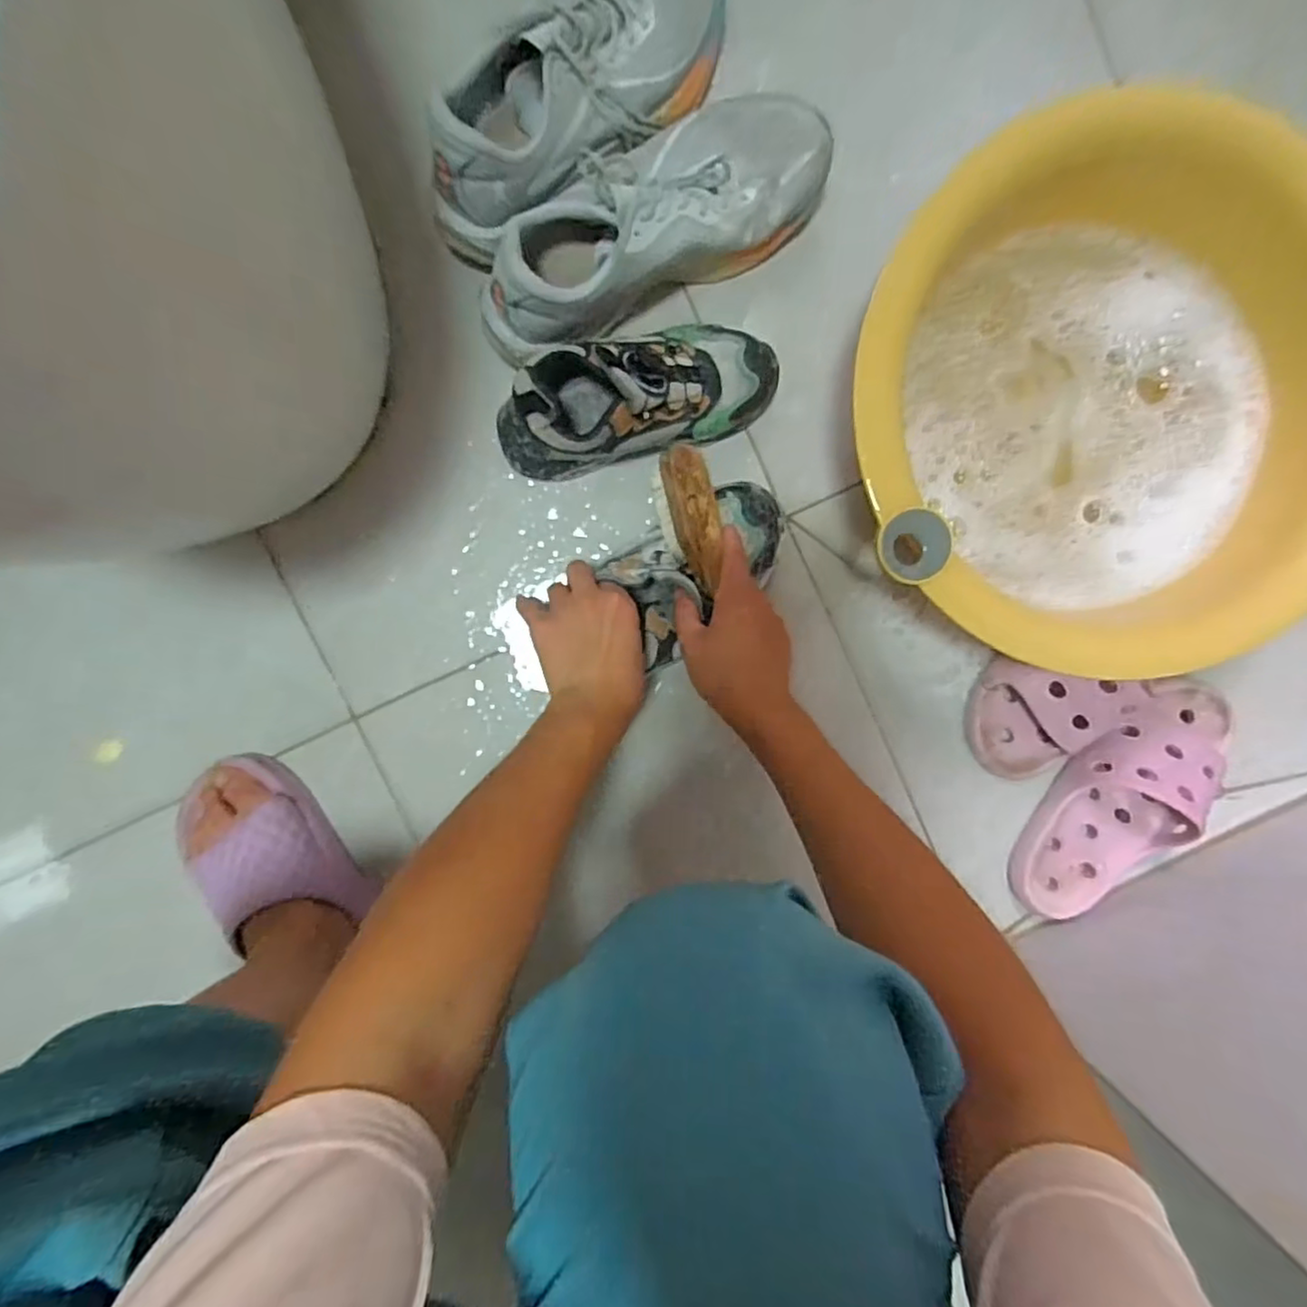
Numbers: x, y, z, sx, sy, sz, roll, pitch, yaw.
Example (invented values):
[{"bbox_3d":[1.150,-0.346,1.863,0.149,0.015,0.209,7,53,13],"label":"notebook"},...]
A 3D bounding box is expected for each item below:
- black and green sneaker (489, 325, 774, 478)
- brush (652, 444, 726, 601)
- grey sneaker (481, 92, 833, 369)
[{"bbox_3d":[-0.013,-0.200,0.509,0.225,0.108,0.089,-11,92,-2],"label":"black and green sneaker"},{"bbox_3d":[0.027,-0.097,0.486,0.045,0.035,0.105,-11,86,-2],"label":"brush"},{"bbox_3d":[-0.005,-0.324,0.500,0.284,0.117,0.105,-29,95,-1],"label":"grey sneaker"}]

